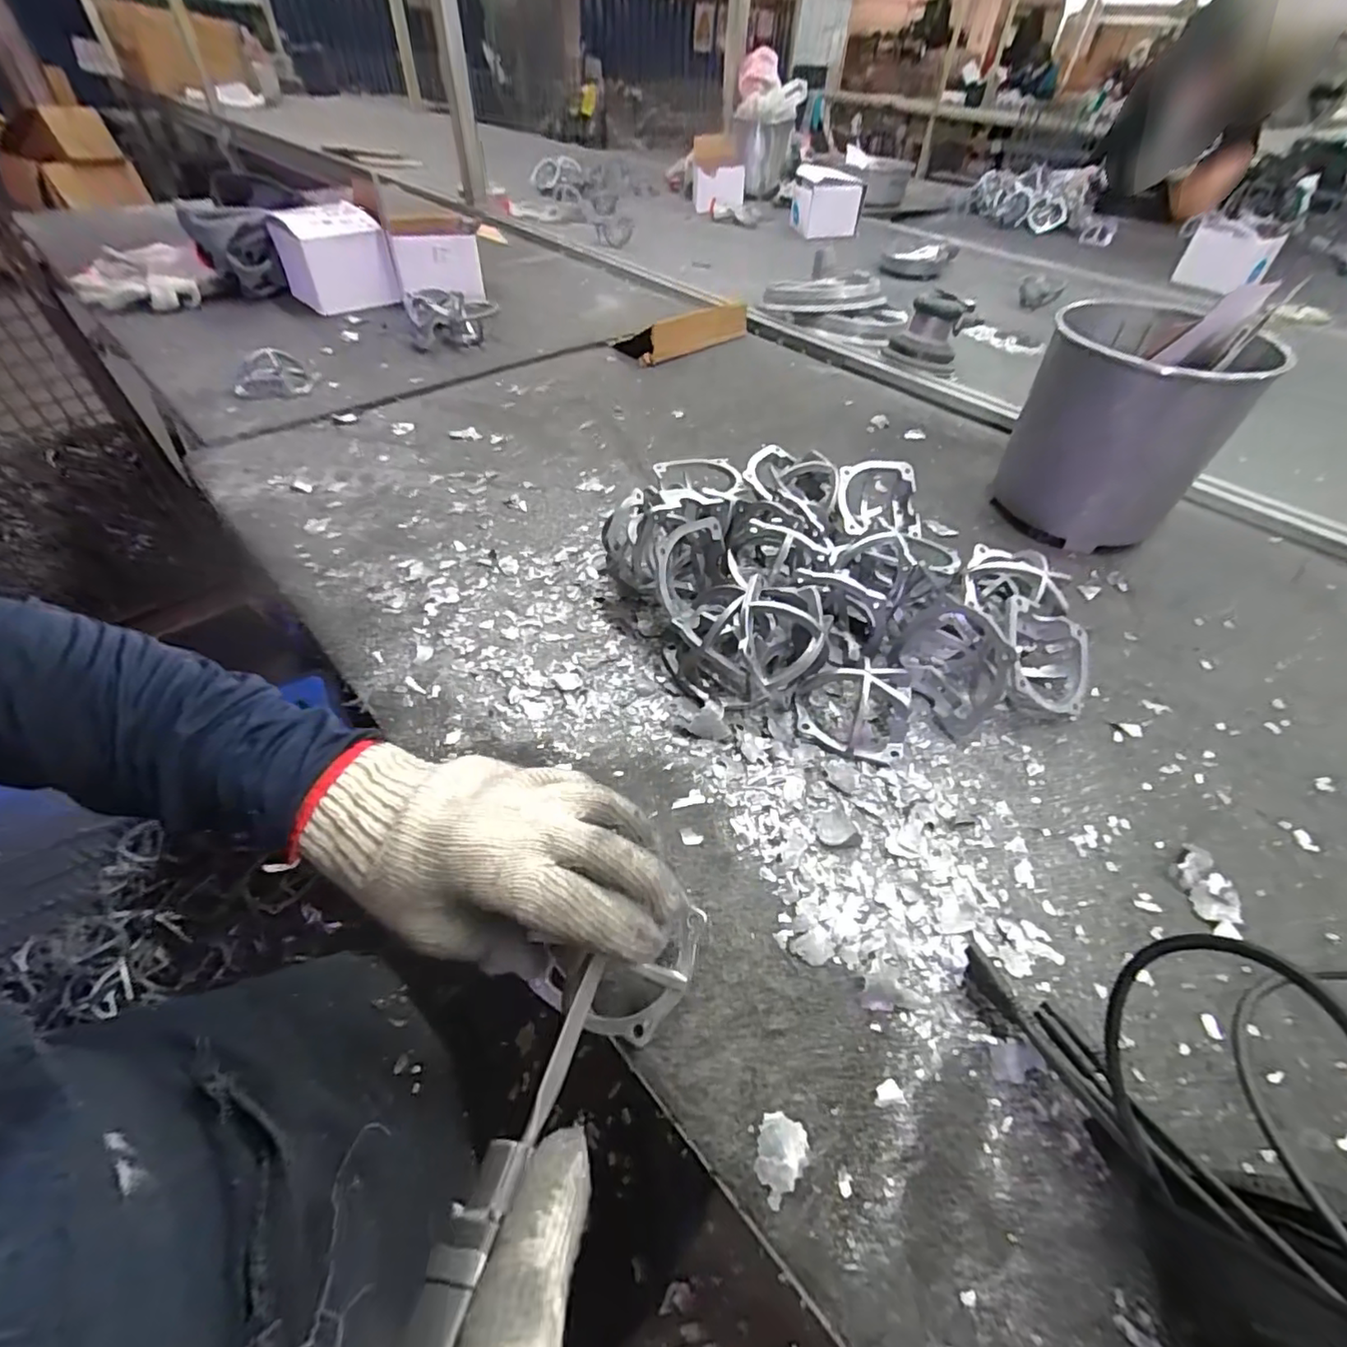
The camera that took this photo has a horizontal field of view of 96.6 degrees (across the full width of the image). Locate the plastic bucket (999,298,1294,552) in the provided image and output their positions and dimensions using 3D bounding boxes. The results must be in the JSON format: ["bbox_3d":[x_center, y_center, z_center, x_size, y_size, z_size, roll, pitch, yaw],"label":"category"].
[{"bbox_3d":[0.435,-0.244,0.595,0.168,0.171,0.179,2,47,-2],"label":"plastic bucket"}]

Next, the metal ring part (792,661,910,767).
[{"bbox_3d":[0.126,0.025,0.419,0.074,0.039,0.064,9,47,5],"label":"metal ring part"}]

